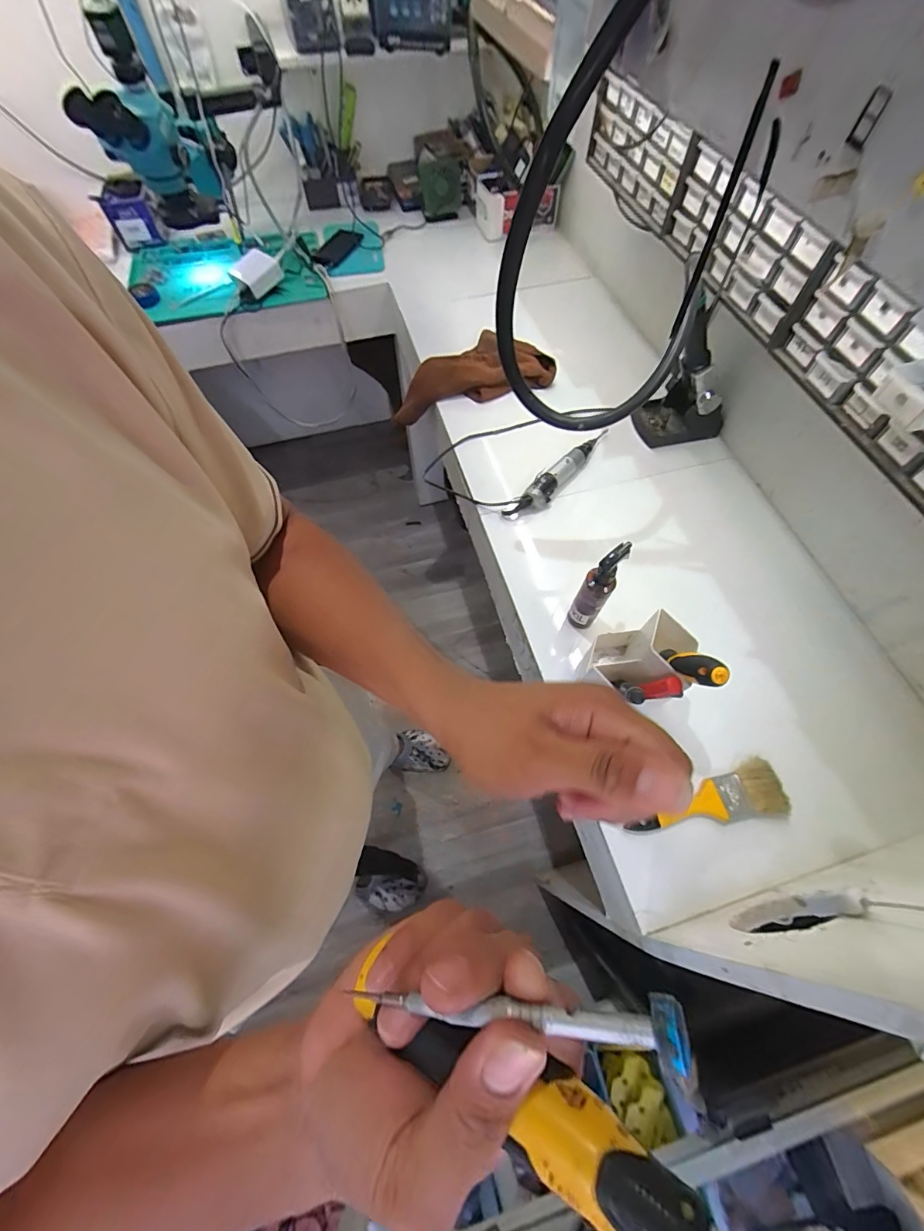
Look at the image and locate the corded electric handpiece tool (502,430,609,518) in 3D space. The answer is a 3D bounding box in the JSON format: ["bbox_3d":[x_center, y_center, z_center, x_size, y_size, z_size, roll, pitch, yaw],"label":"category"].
[{"bbox_3d":[0.175,-0.243,0.770,0.249,0.045,0.045,-42,70,-18],"label":"corded electric handpiece tool"}]

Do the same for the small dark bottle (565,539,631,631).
[{"bbox_3d":[0.174,-0.030,0.585,0.036,0.181,0.039,0,64,0],"label":"small dark bottle"}]

